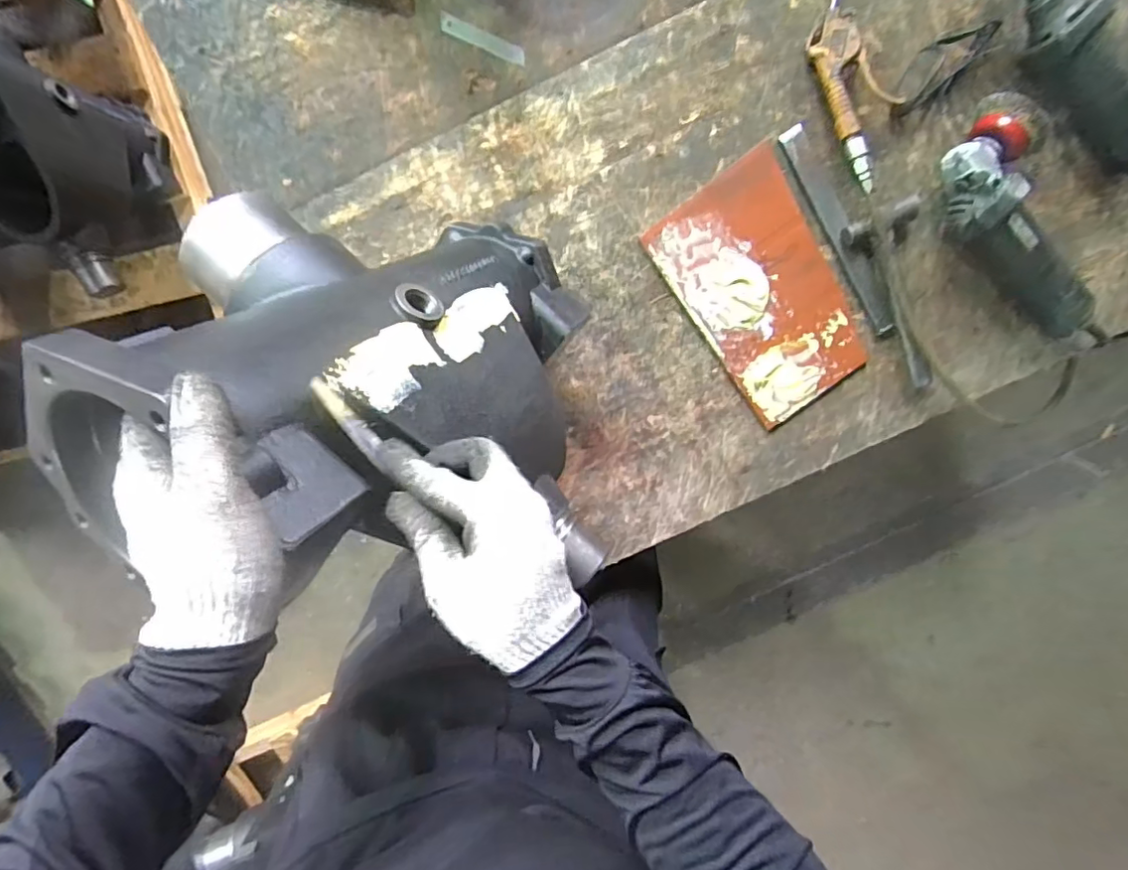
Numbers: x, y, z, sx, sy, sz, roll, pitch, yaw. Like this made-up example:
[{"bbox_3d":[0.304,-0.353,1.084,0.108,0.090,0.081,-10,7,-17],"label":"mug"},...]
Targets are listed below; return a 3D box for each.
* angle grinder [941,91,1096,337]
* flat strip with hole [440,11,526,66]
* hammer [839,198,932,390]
[{"bbox_3d":[0.571,-0.266,0.727,0.139,0.098,0.290,-42,101,5],"label":"angle grinder"},{"bbox_3d":[-0.092,-0.453,0.646,0.100,0.004,0.023,20,85,-9],"label":"flat strip with hole"},{"bbox_3d":[0.438,-0.174,0.709,0.100,0.035,0.232,-27,101,3],"label":"hammer"}]

